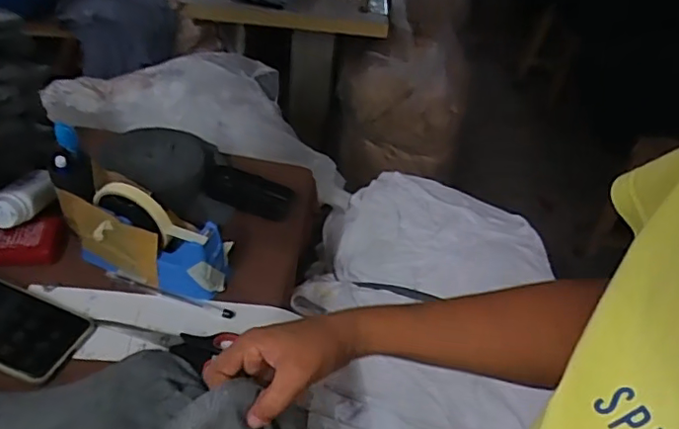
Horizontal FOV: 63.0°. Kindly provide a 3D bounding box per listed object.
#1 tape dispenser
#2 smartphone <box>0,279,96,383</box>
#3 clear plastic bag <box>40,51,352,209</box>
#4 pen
[{"bbox_3d":[-0.207,0.021,0.576,0.179,0.091,0.055,14,43,7],"label":"tape dispenser"},{"bbox_3d":[-0.323,0.101,0.533,0.152,0.006,0.078,17,43,11],"label":"smartphone"},{"bbox_3d":[-0.224,-0.179,0.951,0.498,0.087,0.258,8,42,1],"label":"clear plastic bag"},{"bbox_3d":[-0.178,0.083,0.580,0.143,0.008,0.010,15,43,8],"label":"pen"}]

